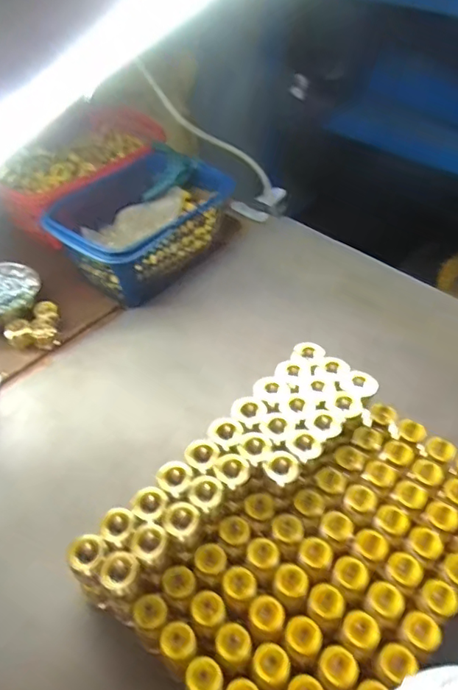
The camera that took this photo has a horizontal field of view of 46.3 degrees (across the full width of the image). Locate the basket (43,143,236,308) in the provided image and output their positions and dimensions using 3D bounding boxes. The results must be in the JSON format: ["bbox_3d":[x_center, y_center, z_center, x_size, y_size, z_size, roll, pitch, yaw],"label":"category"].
[{"bbox_3d":[-0.133,-0.173,0.792,0.185,0.113,0.244,31,53,27],"label":"basket"}]

